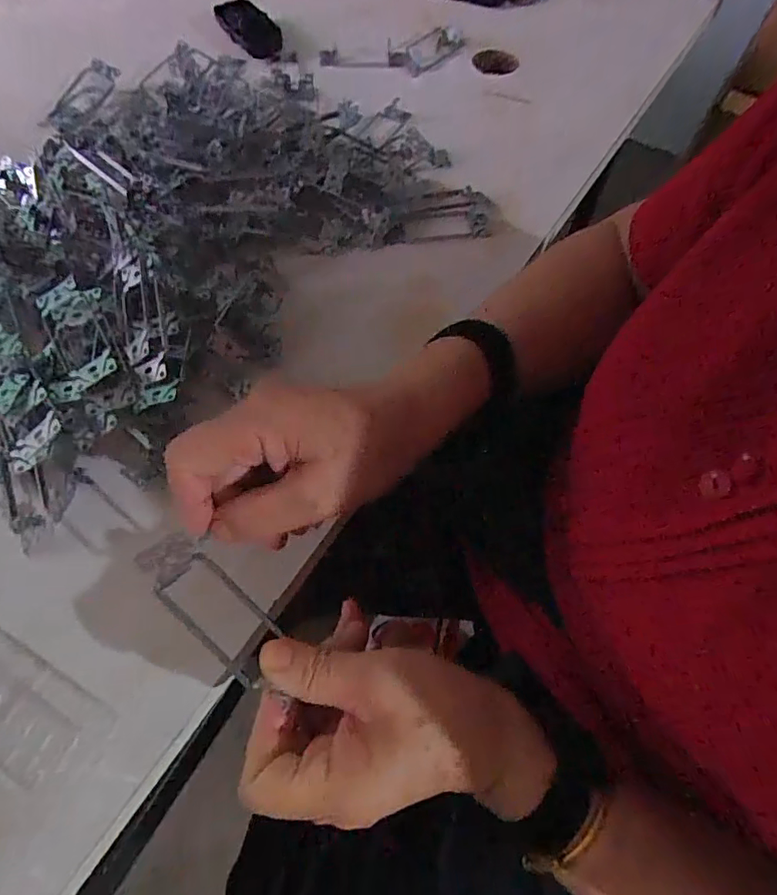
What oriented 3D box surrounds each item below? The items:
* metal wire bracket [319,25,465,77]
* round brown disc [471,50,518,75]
[{"bbox_3d":[0.010,-0.498,0.656,0.187,0.020,0.070,-13,64,-8],"label":"metal wire bracket"},{"bbox_3d":[0.136,-0.487,0.654,0.054,0.006,0.052,1,63,-1],"label":"round brown disc"}]

